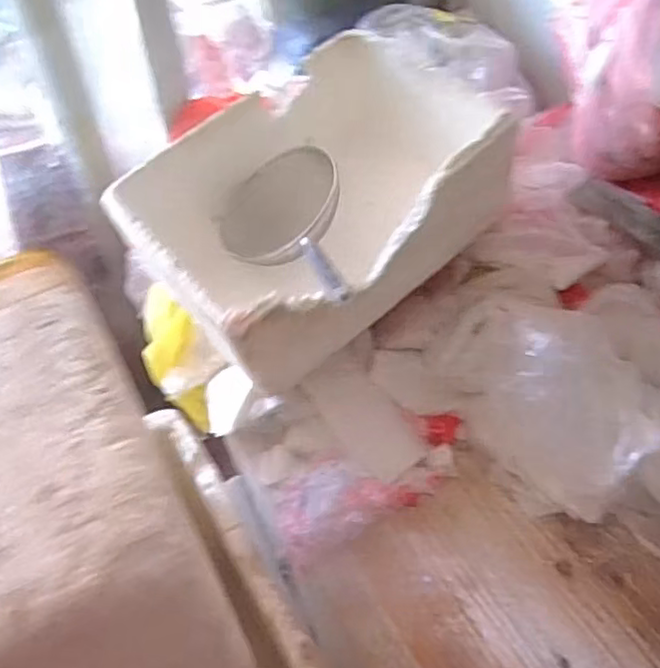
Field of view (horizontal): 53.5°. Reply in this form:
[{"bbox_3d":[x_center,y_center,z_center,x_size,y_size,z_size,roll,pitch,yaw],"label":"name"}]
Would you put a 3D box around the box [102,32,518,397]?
[{"bbox_3d":[-0.035,-0.197,0.972,0.499,0.239,0.378,-31,51,-23],"label":"box"}]

